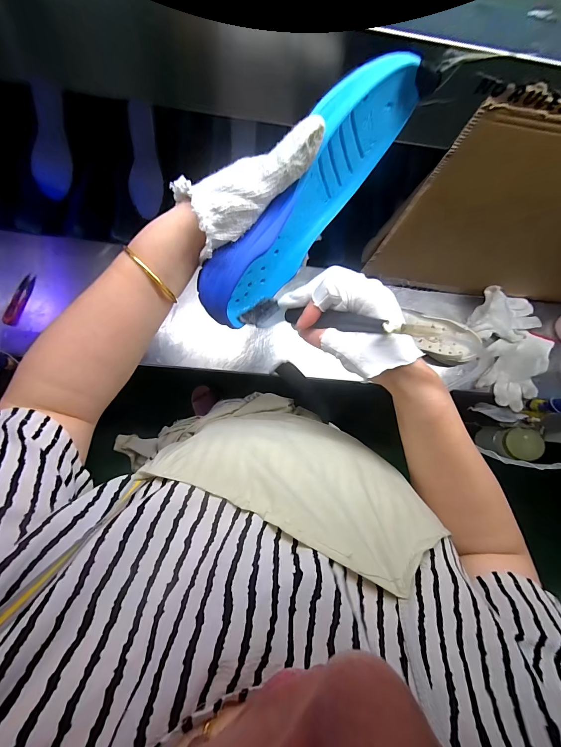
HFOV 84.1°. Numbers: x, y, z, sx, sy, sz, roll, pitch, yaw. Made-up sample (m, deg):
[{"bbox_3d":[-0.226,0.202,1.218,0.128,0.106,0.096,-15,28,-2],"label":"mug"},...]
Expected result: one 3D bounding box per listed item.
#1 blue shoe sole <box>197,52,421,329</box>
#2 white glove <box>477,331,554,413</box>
[{"bbox_3d":[0.016,-0.153,0.287,0.048,0.108,0.240,45,107,14],"label":"blue shoe sole"},{"bbox_3d":[0.492,-0.013,0.659,0.125,0.026,0.171,21,85,-4],"label":"white glove"}]

